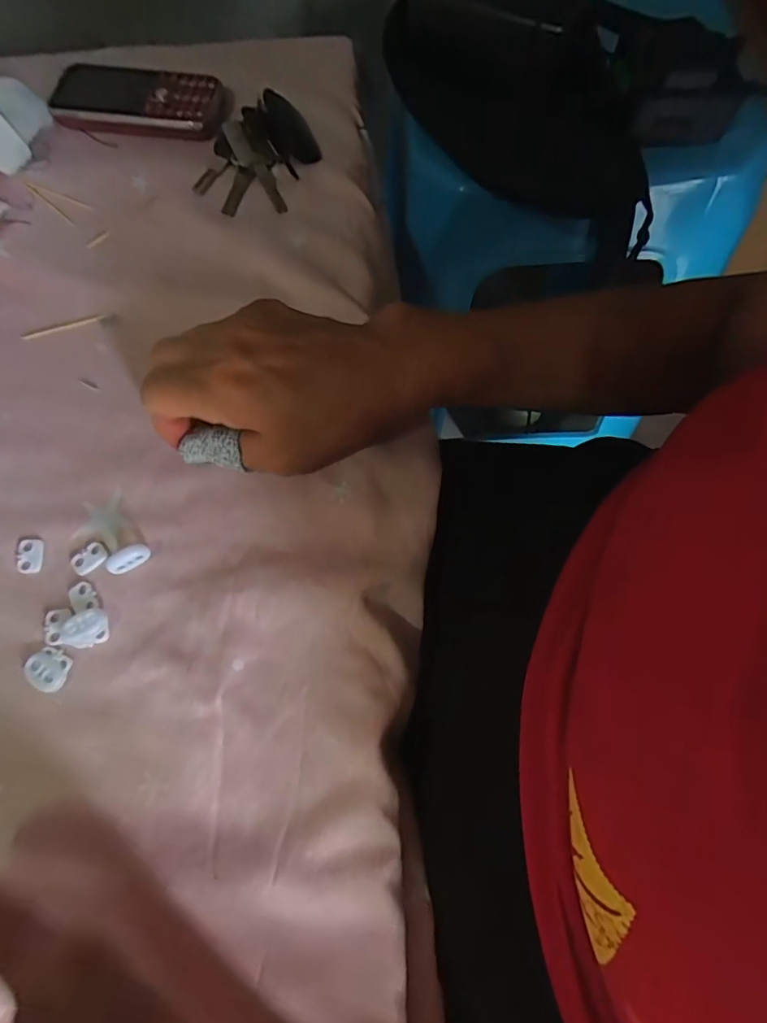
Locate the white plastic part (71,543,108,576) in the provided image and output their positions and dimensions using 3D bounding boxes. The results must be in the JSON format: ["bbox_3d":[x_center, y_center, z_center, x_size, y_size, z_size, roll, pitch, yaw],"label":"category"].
[{"bbox_3d":[-0.159,0.025,0.280,0.013,0.004,0.018,42,77,13],"label":"white plastic part"}]

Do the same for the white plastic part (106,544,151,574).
[{"bbox_3d":[-0.134,0.025,0.276,0.022,0.010,0.011,-24,73,-7],"label":"white plastic part"}]

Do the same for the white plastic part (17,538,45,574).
[{"bbox_3d":[-0.191,0.024,0.281,0.014,0.004,0.019,-5,71,-1],"label":"white plastic part"}]

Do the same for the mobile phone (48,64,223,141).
[{"bbox_3d":[-0.179,-0.299,0.382,0.121,0.016,0.055,4,71,2],"label":"mobile phone"}]

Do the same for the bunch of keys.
[{"bbox_3d":[-0.086,-0.253,0.364,0.071,0.015,0.099,14,72,5],"label":"bunch of keys"}]

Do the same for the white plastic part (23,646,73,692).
[{"bbox_3d":[-0.167,0.078,0.260,0.021,0.006,0.018,28,74,10],"label":"white plastic part"}]

